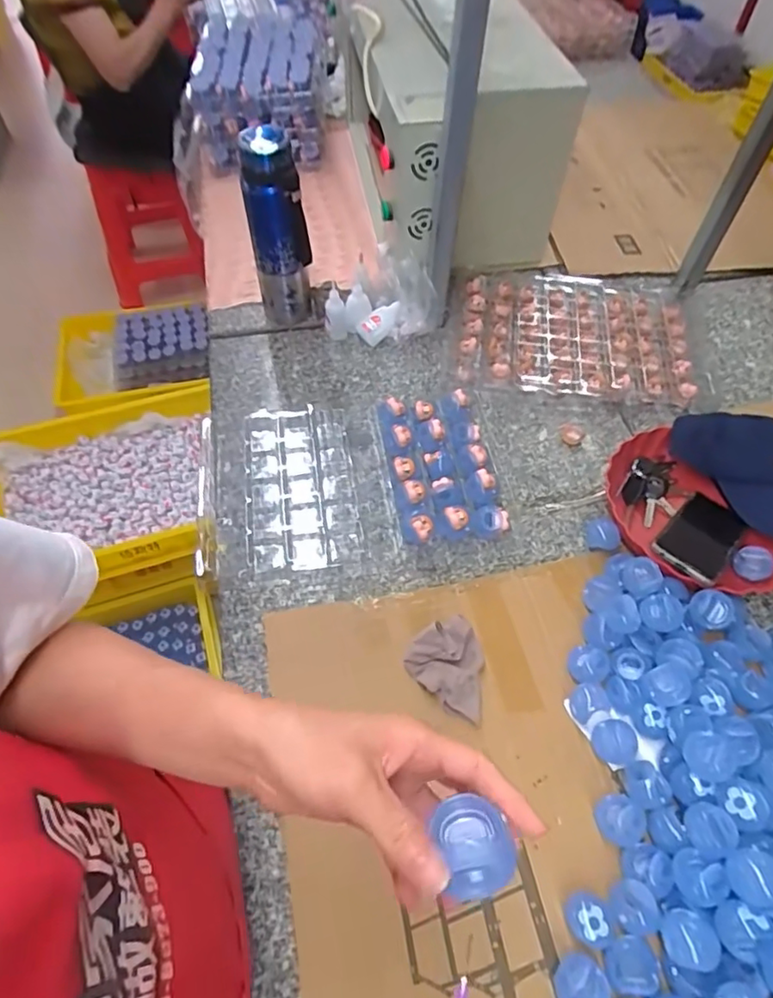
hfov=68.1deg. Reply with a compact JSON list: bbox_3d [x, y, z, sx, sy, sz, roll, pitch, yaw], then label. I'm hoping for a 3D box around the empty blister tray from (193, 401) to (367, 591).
[{"bbox_3d":[-0.145,-0.019,0.757,0.201,0.024,0.268,-7,56,-6],"label":"empty blister tray"}]

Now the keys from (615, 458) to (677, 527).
[{"bbox_3d":[0.355,-0.020,0.759,0.072,0.032,0.109,28,59,17],"label":"keys"}]

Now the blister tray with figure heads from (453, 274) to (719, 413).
[{"bbox_3d":[0.300,-0.264,0.922,0.375,0.035,0.275,6,56,3],"label":"blister tray with figure heads"}]

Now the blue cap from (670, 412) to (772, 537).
[{"bbox_3d":[0.486,-0.036,0.747,0.126,0.064,0.230,-27,60,-18],"label":"blue cap"}]

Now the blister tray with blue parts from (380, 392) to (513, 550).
[{"bbox_3d":[0.072,-0.049,0.765,0.139,0.050,0.230,-7,56,-6],"label":"blister tray with blue parts"}]

